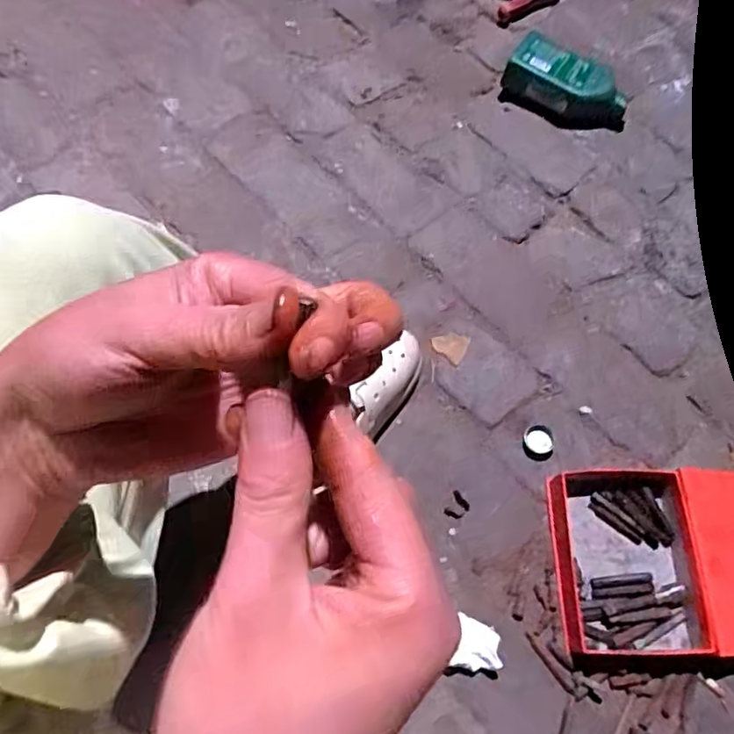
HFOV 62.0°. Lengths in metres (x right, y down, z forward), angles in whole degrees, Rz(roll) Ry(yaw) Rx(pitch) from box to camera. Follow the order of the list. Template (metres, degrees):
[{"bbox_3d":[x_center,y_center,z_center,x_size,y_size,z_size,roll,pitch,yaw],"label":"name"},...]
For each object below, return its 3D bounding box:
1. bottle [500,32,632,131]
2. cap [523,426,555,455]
[{"bbox_3d":[0.353,-0.489,1.067,0.215,0.069,0.113,33,68,13],"label":"bottle"},{"bbox_3d":[0.230,0.097,0.816,0.038,0.005,0.038,1,65,-1],"label":"cap"}]

